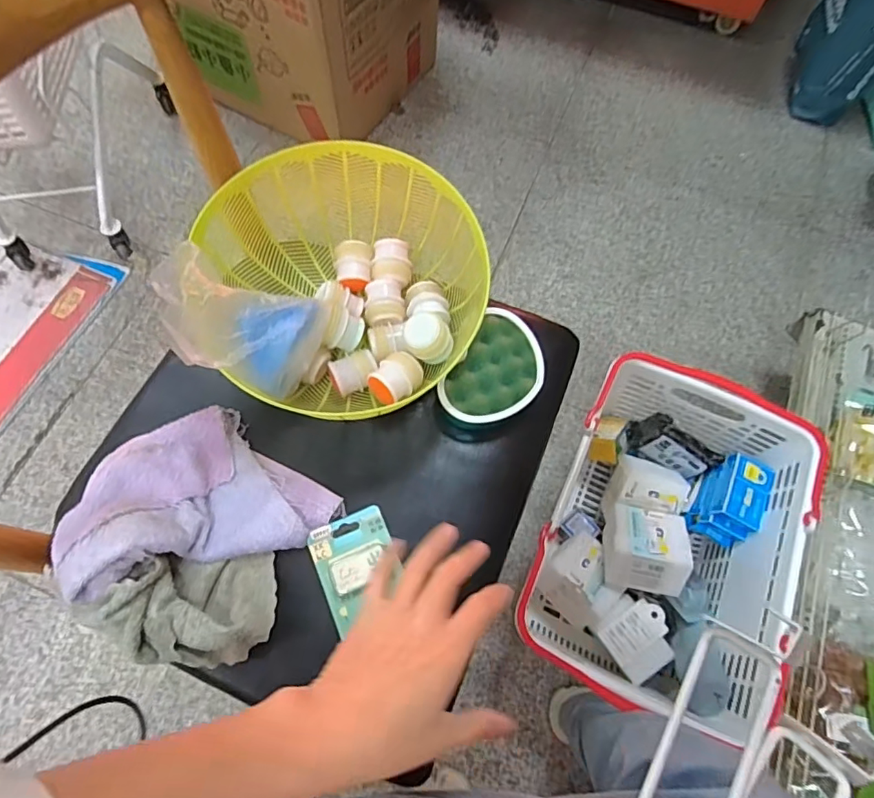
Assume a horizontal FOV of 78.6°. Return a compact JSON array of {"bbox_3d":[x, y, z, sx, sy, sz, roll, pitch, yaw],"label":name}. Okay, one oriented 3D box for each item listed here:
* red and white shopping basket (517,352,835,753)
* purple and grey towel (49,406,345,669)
[{"bbox_3d":[0.318,0.203,0.802,0.315,0.245,0.434,26,70,7],"label":"red and white shopping basket"},{"bbox_3d":[-0.200,0.114,0.439,0.188,0.058,0.189,36,72,11],"label":"purple and grey towel"}]

